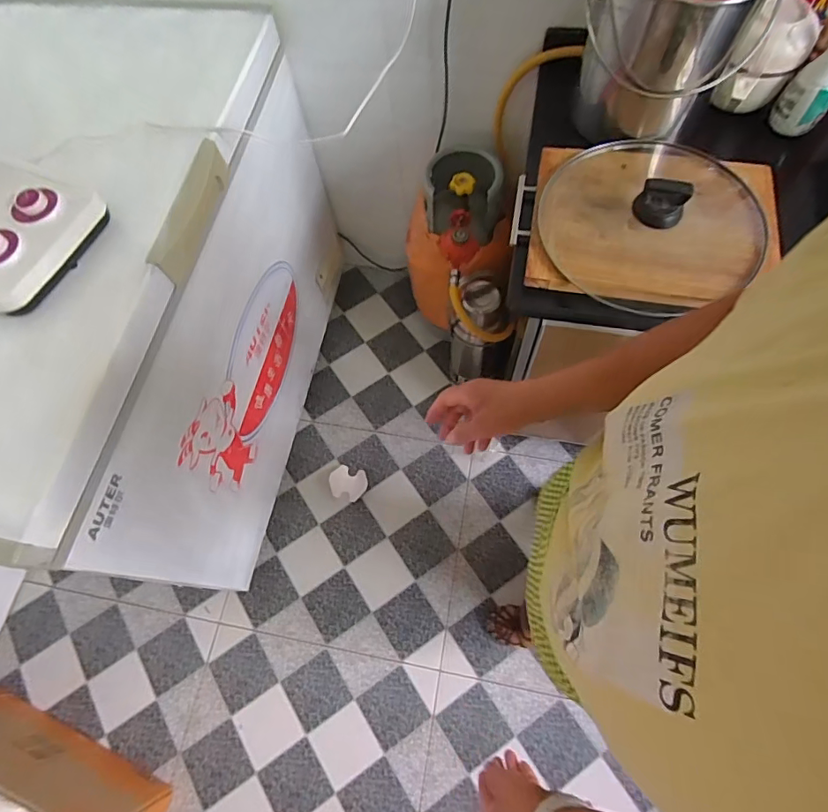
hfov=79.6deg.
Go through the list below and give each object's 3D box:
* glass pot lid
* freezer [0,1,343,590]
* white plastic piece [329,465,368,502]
[{"bbox_3d":[0.371,-0.304,0.770,0.321,0.093,0.312,-1,67,3],"label":"glass pot lid"},{"bbox_3d":[-0.652,-0.209,1.165,0.623,0.748,1.074,9,68,7],"label":"freezer"},{"bbox_3d":[-0.192,0.225,1.452,0.113,0.007,0.092,16,70,9],"label":"white plastic piece"}]

